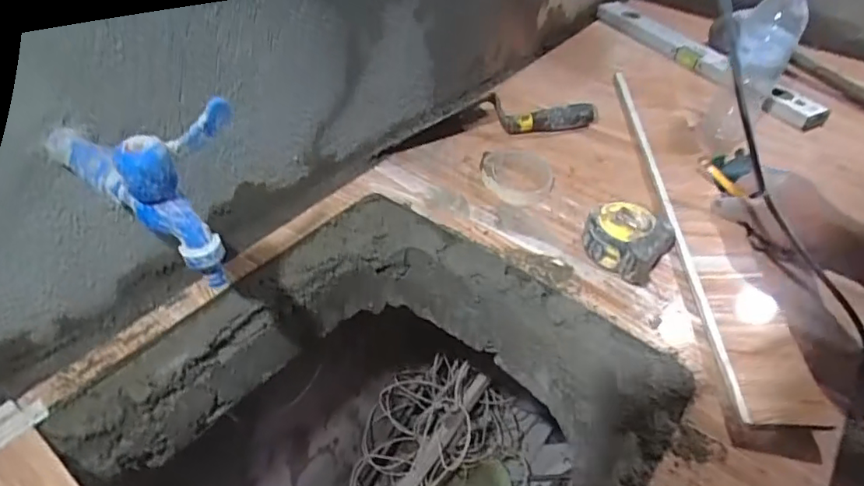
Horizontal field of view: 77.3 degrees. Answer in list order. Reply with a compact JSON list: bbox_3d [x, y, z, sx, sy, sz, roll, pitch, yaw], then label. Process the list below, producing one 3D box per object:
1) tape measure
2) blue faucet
[{"bbox_3d":[0.207,-0.005,0.571,0.081,0.049,0.080,35,52,29],"label":"tape measure"},{"bbox_3d":[-0.195,-0.053,0.383,0.155,0.098,0.077,29,50,25],"label":"blue faucet"}]

